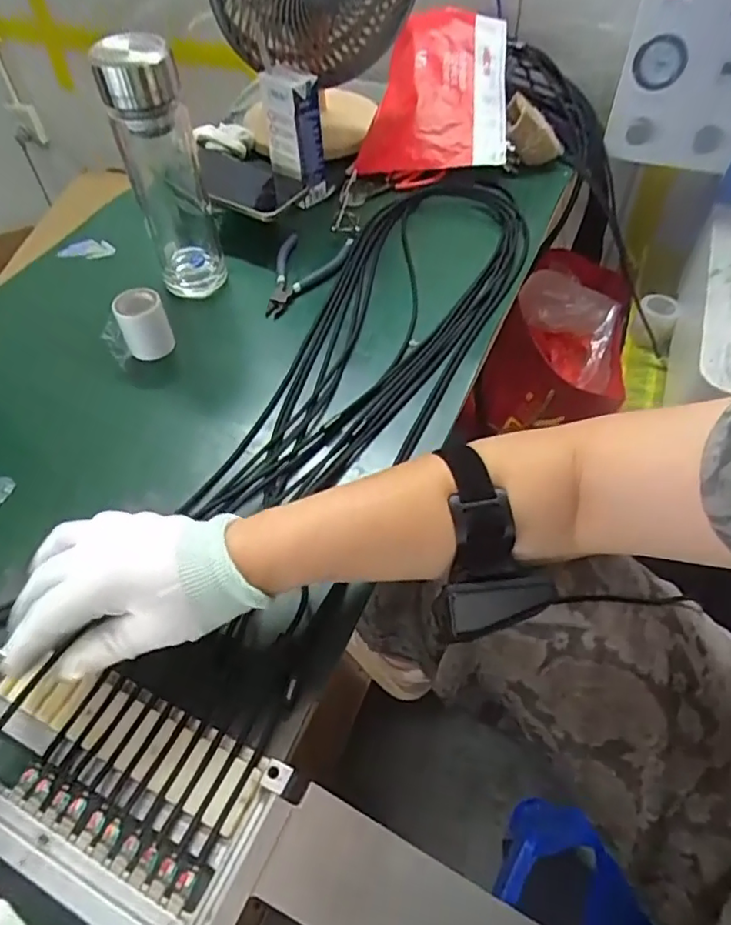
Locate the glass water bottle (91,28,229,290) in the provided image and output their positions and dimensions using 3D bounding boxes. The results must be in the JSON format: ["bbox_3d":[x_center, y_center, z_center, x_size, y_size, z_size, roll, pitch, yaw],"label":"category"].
[{"bbox_3d":[-0.186,-0.271,0.547,0.066,0.206,0.064,-15,53,-9],"label":"glass water bottle"}]

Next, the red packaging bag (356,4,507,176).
[{"bbox_3d":[0.088,-0.471,0.760,0.181,0.075,0.225,2,71,7],"label":"red packaging bag"}]

